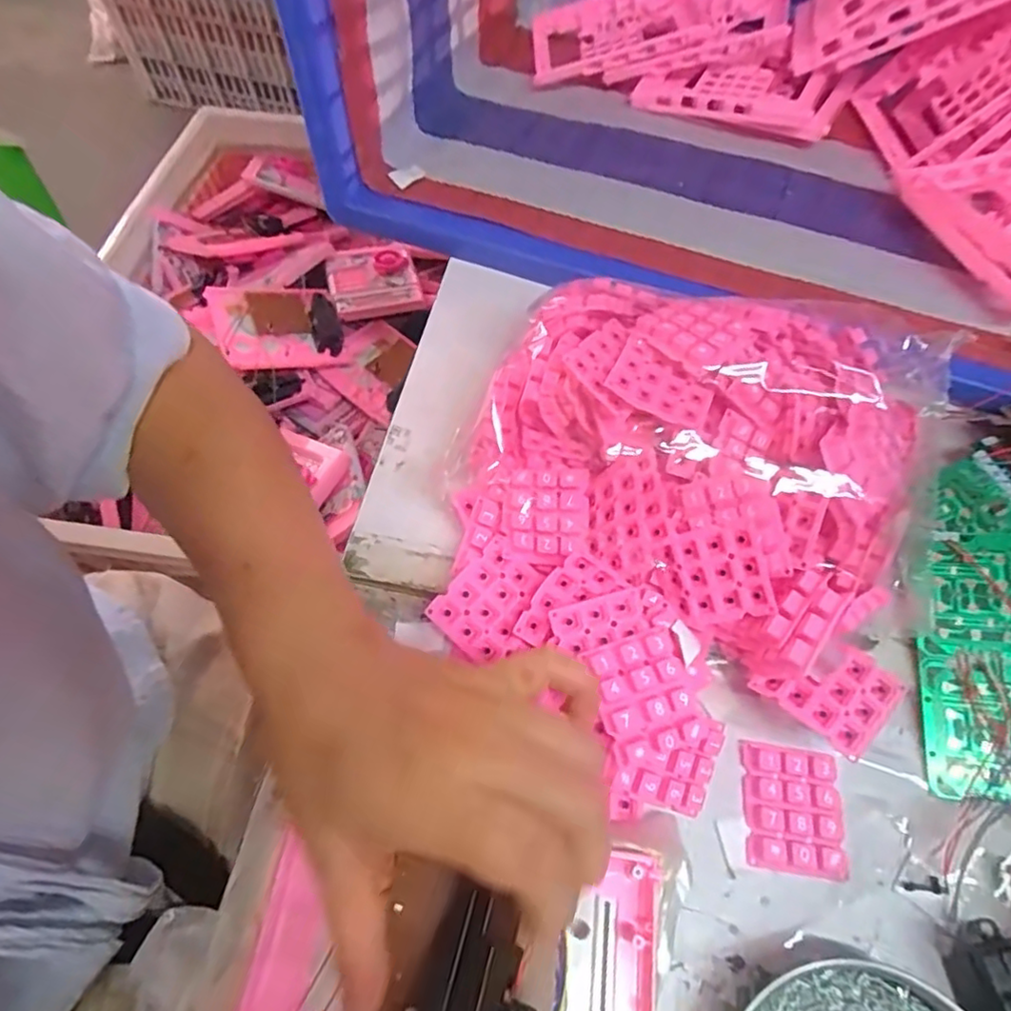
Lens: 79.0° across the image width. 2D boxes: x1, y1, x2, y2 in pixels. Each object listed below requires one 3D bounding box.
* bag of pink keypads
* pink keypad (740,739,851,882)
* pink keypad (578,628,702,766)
[{"bbox_3d":[0.115,-0.036,0.367,0.246,0.078,0.214,25,63,12],"label":"bag of pink keypads"},{"bbox_3d":[0.149,0.157,0.316,0.047,0.005,0.058,7,61,3],"label":"pink keypad"},{"bbox_3d":[0.070,0.093,0.306,0.049,0.013,0.056,-18,62,-11],"label":"pink keypad"}]

